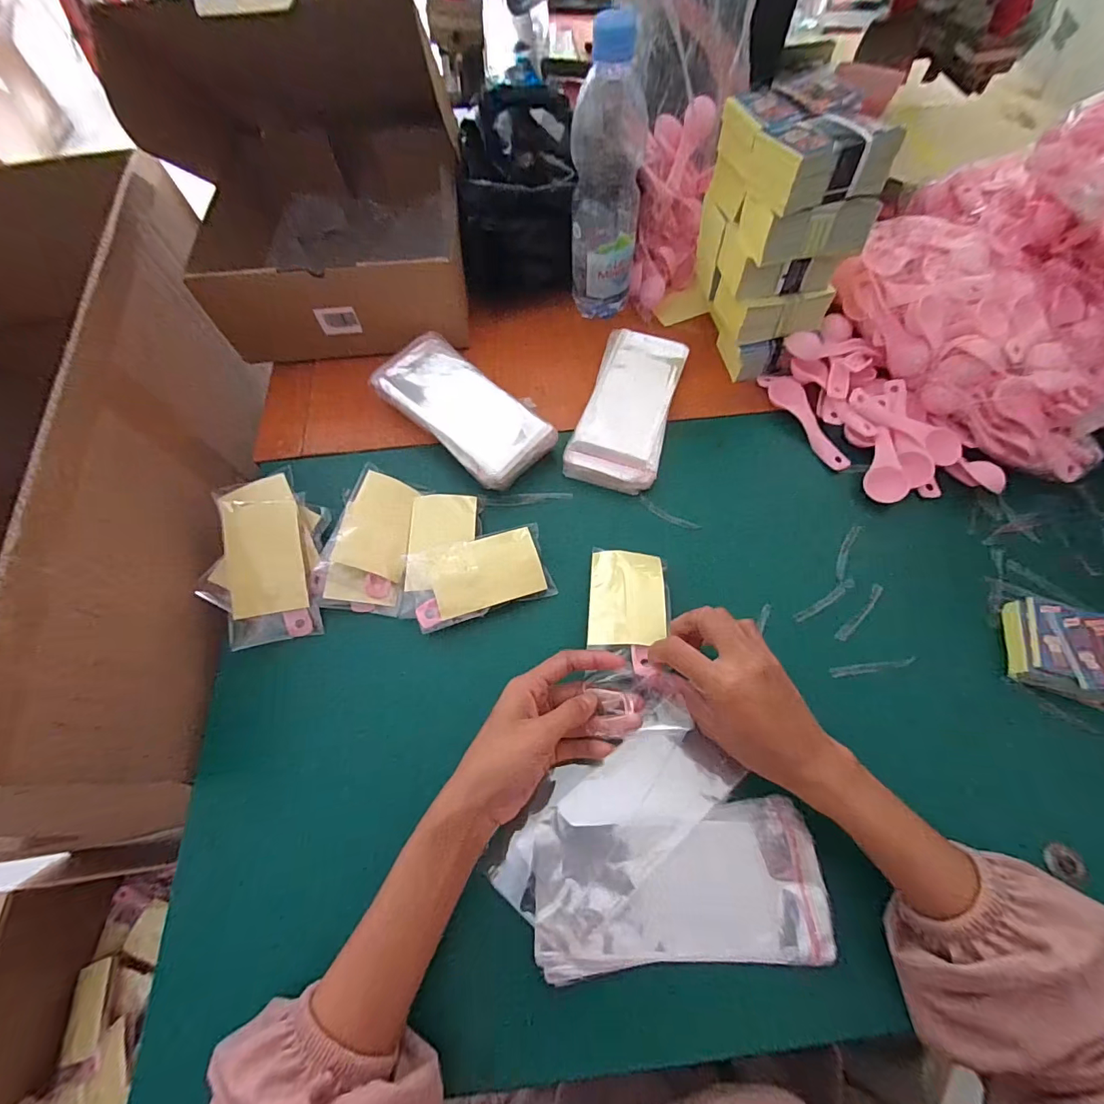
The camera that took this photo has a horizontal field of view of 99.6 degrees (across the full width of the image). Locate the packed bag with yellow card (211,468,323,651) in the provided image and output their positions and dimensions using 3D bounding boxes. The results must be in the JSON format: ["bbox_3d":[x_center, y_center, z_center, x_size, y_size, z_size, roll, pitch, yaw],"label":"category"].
[{"bbox_3d":[-0.244,0.004,0.402,0.066,0.025,0.146,-11,83,-5],"label":"packed bag with yellow card"}]

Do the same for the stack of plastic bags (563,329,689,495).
[{"bbox_3d":[0.080,-0.149,0.487,0.087,0.027,0.189,17,66,8],"label":"stack of plastic bags"}]

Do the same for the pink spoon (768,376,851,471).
[{"bbox_3d":[0.260,-0.134,0.477,0.031,0.020,0.117,-19,66,-8],"label":"pink spoon"}]

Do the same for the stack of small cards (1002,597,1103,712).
[{"bbox_3d":[0.426,0.084,0.363,0.111,0.027,0.078,12,65,6],"label":"stack of small cards"}]

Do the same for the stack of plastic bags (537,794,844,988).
[{"bbox_3d":[0.082,0.219,0.309,0.182,0.012,0.085,-4,59,1],"label":"stack of plastic bags"}]

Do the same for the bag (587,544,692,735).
[{"bbox_3d":[0.062,0.063,0.364,0.070,0.023,0.156,-2,51,0],"label":"bag"}]

